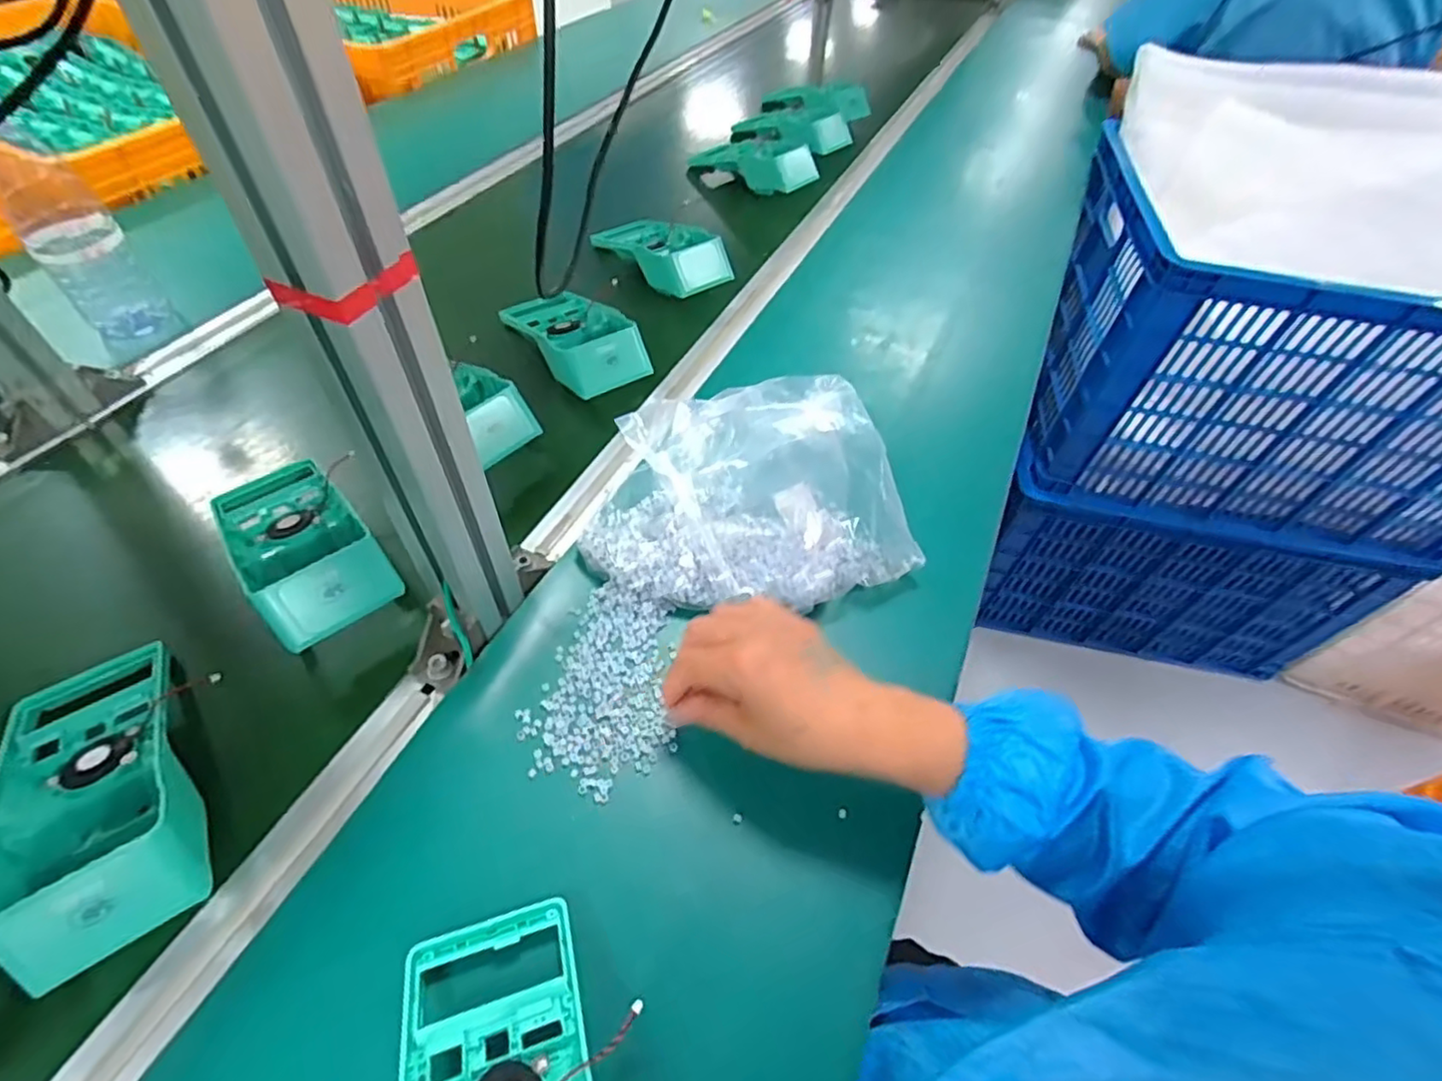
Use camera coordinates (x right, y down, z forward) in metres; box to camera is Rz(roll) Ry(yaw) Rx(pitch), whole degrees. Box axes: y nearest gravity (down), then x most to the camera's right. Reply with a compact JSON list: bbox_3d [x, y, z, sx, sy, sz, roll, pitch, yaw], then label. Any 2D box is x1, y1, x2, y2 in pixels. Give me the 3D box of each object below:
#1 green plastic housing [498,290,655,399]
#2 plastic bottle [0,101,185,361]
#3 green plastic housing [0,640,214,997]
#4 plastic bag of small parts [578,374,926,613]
[{"bbox_3d":[-0.144,-0.211,0.633,0.088,0.040,0.175,-30,60,-23],"label":"green plastic housing"},{"bbox_3d":[-0.589,-0.278,0.587,0.065,0.200,0.069,-35,62,-26],"label":"plastic bottle"},{"bbox_3d":[-0.345,0.138,0.358,0.088,0.055,0.185,-30,60,-23],"label":"green plastic housing"},{"bbox_3d":[0.025,-0.031,0.468,0.243,0.106,0.145,5,53,1],"label":"plastic bag of small parts"}]

